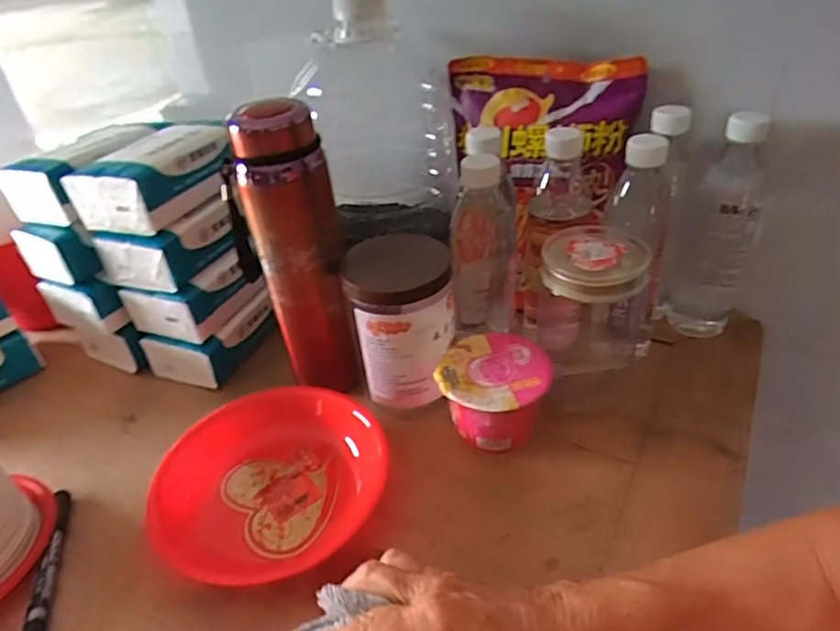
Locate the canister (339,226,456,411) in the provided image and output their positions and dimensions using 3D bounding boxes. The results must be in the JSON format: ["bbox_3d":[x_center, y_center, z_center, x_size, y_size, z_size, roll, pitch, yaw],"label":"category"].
[{"bbox_3d":[-0.015,0.011,0.540,0.089,0.155,0.084,-7,38,-2],"label":"canister"}]

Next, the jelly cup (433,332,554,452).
[{"bbox_3d":[0.066,0.072,0.522,0.092,0.068,0.091,-3,38,3],"label":"jelly cup"}]

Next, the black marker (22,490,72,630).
[{"bbox_3d":[-0.291,0.195,0.458,0.015,0.016,0.135,-14,38,-11],"label":"black marker"}]

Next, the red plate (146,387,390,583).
[{"bbox_3d":[-0.122,0.135,0.489,0.190,0.049,0.161,-23,41,-21],"label":"red plate"}]

